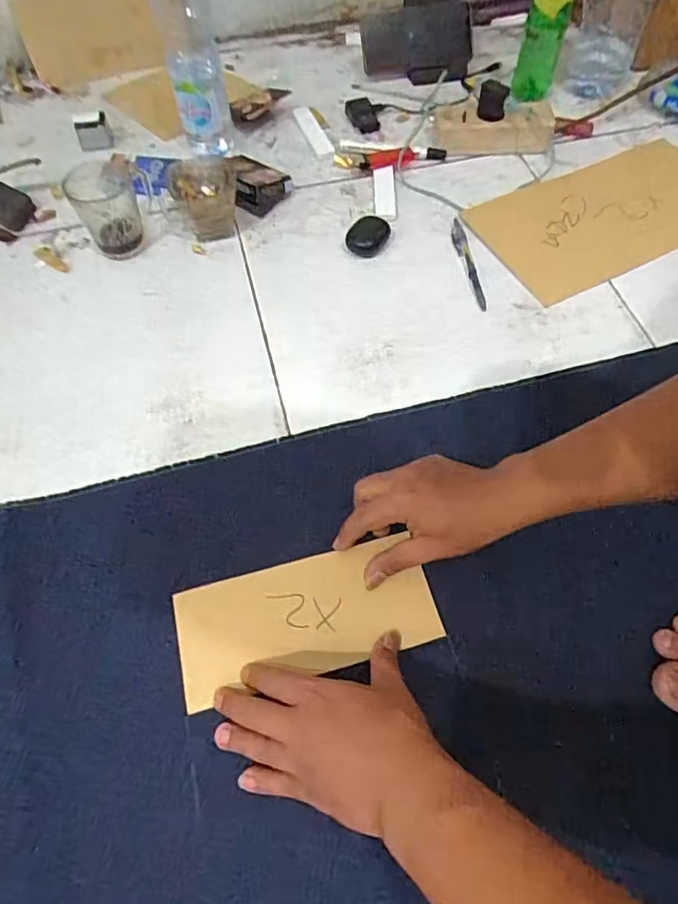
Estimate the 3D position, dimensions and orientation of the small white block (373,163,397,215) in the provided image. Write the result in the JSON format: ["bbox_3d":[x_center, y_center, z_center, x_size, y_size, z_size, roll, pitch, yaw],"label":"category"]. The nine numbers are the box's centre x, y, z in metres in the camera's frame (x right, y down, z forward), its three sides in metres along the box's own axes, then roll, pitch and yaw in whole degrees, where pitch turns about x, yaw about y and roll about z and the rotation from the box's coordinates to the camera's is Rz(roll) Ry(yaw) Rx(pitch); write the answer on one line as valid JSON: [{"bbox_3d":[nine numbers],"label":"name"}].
[{"bbox_3d":[0.059,-0.335,0.696,0.026,0.006,0.094,0,60,1],"label":"small white block"}]

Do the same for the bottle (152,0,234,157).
[{"bbox_3d":[-0.182,-0.495,0.670,0.066,0.227,0.069,-12,61,-6],"label":"bottle"}]

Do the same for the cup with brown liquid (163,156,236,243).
[{"bbox_3d":[-0.167,-0.302,0.653,0.089,0.069,0.076,-12,61,-6],"label":"cup with brown liquid"}]

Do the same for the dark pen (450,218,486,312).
[{"bbox_3d":[0.151,-0.223,0.633,0.015,0.010,0.142,-5,61,-2],"label":"dark pen"}]

